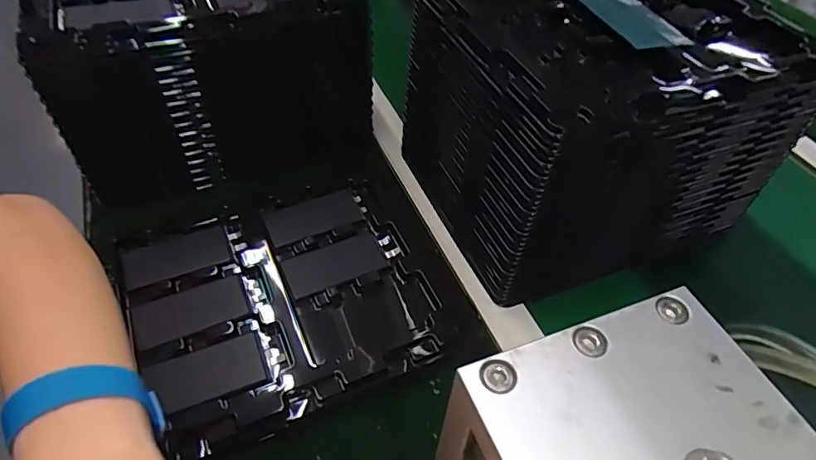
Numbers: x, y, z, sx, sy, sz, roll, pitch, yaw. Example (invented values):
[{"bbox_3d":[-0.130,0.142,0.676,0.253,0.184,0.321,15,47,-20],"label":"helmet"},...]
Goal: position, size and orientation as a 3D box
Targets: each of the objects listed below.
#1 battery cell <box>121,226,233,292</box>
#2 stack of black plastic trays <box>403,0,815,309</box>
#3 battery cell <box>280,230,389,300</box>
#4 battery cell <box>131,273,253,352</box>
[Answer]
[{"bbox_3d":[-0.196,0.021,0.446,0.083,0.010,0.040,-17,52,-17],"label":"battery cell"},{"bbox_3d":[0.164,-0.106,0.483,0.275,0.192,0.221,-16,51,-16],"label":"stack of black plastic trays"},{"bbox_3d":[-0.062,0.028,0.451,0.085,0.011,0.044,-18,52,-18],"label":"battery cell"},{"bbox_3d":[-0.169,0.062,0.411,0.084,0.005,0.043,-17,52,-17],"label":"battery cell"}]

